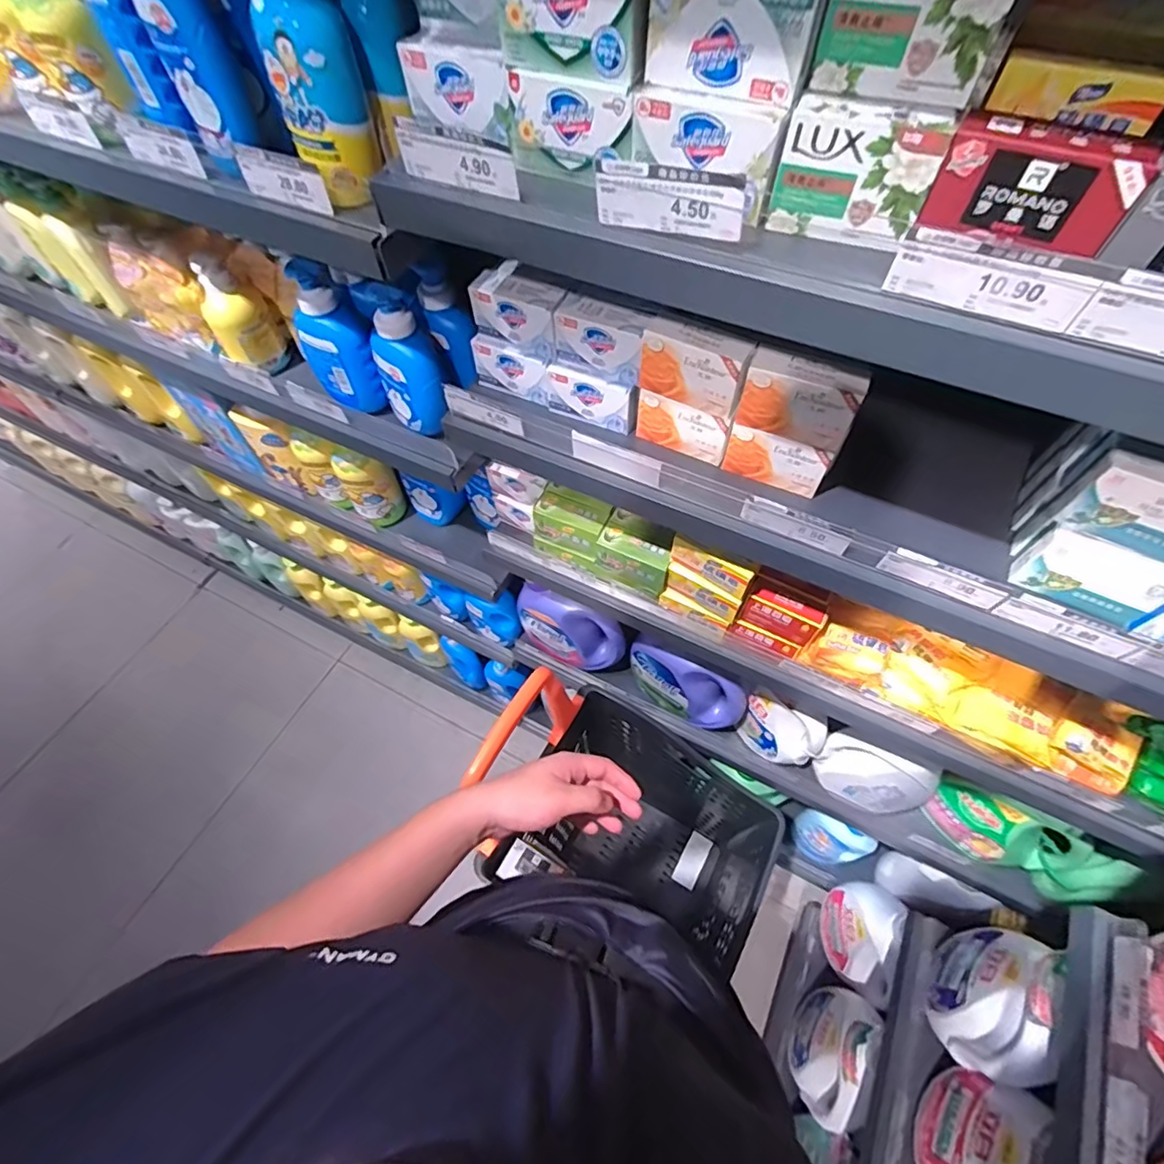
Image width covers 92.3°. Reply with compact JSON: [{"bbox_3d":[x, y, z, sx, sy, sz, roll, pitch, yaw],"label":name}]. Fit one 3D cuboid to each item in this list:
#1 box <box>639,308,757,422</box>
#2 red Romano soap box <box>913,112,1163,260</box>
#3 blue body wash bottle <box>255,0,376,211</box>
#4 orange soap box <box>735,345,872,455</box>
[{"bbox_3d":[0.110,-0.209,0.533,0.098,0.071,0.041,27,63,17],"label":"box"},{"bbox_3d":[0.256,-0.225,0.319,0.097,0.051,0.024,24,63,15],"label":"red Romano soap box"},{"bbox_3d":[-0.207,-0.402,0.428,0.064,0.185,0.046,-20,60,-10],"label":"blue body wash bottle"},{"bbox_3d":[0.198,-0.166,0.506,0.098,0.065,0.034,22,62,14],"label":"orange soap box"}]

